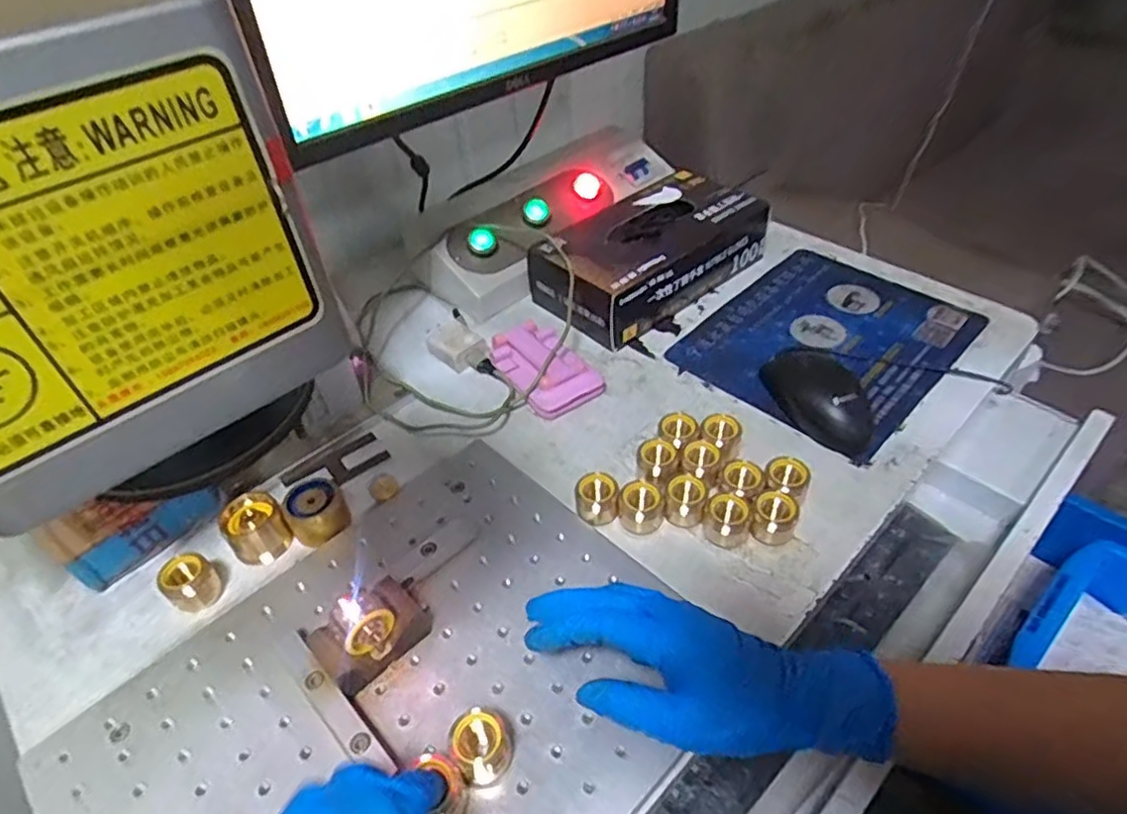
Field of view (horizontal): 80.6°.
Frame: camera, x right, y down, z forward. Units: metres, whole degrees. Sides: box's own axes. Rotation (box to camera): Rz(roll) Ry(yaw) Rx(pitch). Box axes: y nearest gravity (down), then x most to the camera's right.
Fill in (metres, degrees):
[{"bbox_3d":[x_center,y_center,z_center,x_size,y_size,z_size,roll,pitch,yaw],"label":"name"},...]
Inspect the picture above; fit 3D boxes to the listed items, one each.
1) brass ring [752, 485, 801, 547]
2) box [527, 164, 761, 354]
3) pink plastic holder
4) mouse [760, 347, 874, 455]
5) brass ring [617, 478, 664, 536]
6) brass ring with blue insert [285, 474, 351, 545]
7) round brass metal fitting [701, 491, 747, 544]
[{"bbox_3d":[0.147,0.076,0.462,0.028,0.025,0.033,16,47,18],"label":"brass ring"},{"bbox_3d":[0.087,-0.160,0.677,0.229,0.074,0.136,-34,52,-28],"label":"box"},{"bbox_3d":[-0.019,-0.037,0.592,0.066,0.024,0.105,-28,49,-24],"label":"pink plastic holder"},{"bbox_3d":[0.211,-0.016,0.546,0.065,0.039,0.120,-15,45,-13],"label":"mouse"},{"bbox_3d":[0.055,0.071,0.471,0.030,0.027,0.028,-1,44,1],"label":"brass ring"},{"bbox_3d":[-0.178,0.074,0.480,0.039,0.031,0.033,-29,50,-25],"label":"brass ring with blue insert"},{"bbox_3d":[0.113,0.079,0.460,0.028,0.024,0.029,15,46,17],"label":"round brass metal fitting"}]

